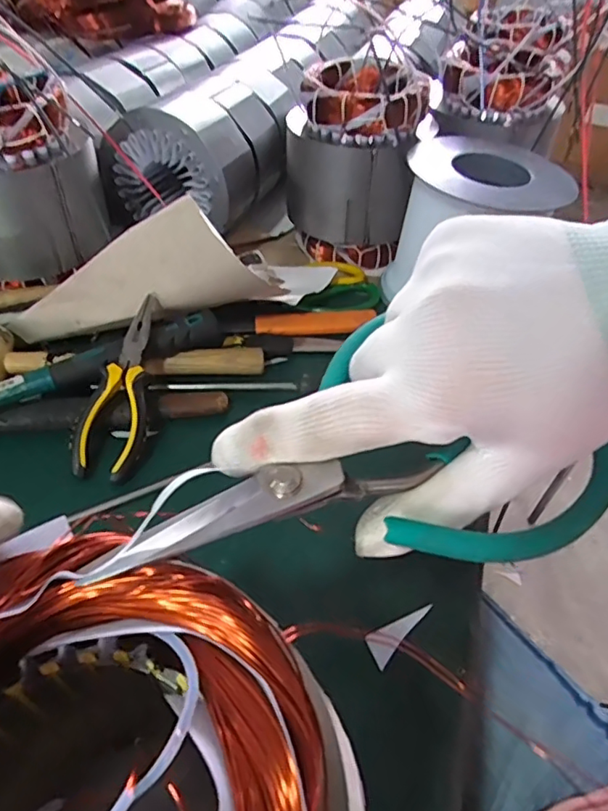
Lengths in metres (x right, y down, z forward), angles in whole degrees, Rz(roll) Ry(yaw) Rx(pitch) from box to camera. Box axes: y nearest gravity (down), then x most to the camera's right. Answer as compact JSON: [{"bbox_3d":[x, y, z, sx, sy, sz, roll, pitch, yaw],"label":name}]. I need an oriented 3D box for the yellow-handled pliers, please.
[{"bbox_3d":[-0.143,-0.019,0.437,0.051,0.021,0.157,7,68,0],"label":"yellow-handled pliers"}]

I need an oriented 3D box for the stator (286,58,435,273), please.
[{"bbox_3d":[0.054,-0.269,0.618,0.137,0.174,0.143,15,48,8],"label":"stator"}]

